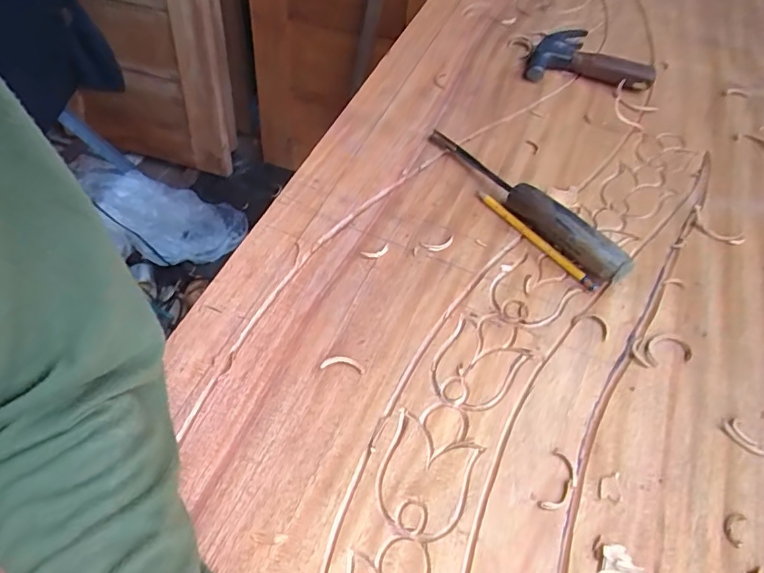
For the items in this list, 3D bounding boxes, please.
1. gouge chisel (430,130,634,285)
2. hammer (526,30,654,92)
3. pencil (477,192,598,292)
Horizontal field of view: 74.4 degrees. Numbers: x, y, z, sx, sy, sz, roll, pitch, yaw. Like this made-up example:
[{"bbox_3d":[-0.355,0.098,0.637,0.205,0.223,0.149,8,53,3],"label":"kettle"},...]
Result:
[{"bbox_3d":[0.132,-0.087,0.487,0.025,0.035,0.241,-33,63,-23],"label":"gouge chisel"},{"bbox_3d":[0.264,-0.290,0.646,0.151,0.031,0.082,8,55,2],"label":"hammer"},{"bbox_3d":[0.145,-0.047,0.479,0.010,0.008,0.143,-32,63,-23],"label":"pencil"}]

